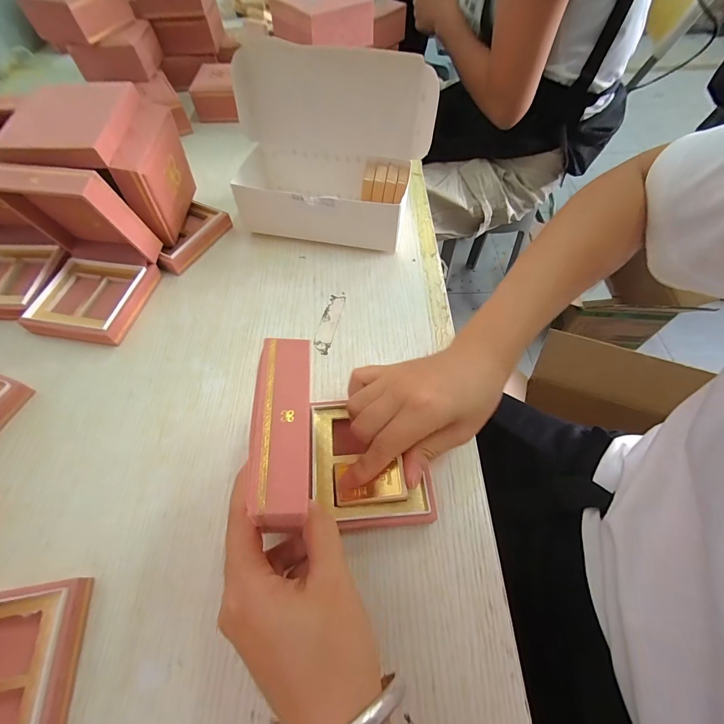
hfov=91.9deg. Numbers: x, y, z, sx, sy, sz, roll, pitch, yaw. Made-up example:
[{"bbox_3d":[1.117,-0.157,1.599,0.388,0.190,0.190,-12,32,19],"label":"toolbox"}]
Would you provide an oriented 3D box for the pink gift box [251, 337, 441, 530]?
[{"bbox_3d":[-0.005,0.047,0.211,0.098,0.095,0.086,-3,59,-2],"label":"pink gift box"}]

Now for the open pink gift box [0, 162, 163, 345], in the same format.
[{"bbox_3d":[-0.257,-0.095,0.304,0.097,0.106,0.108,8,59,4],"label":"open pink gift box"}]

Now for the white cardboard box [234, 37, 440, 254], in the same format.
[{"bbox_3d":[-0.038,-0.202,0.345,0.181,0.140,0.080,9,59,5],"label":"white cardboard box"}]

